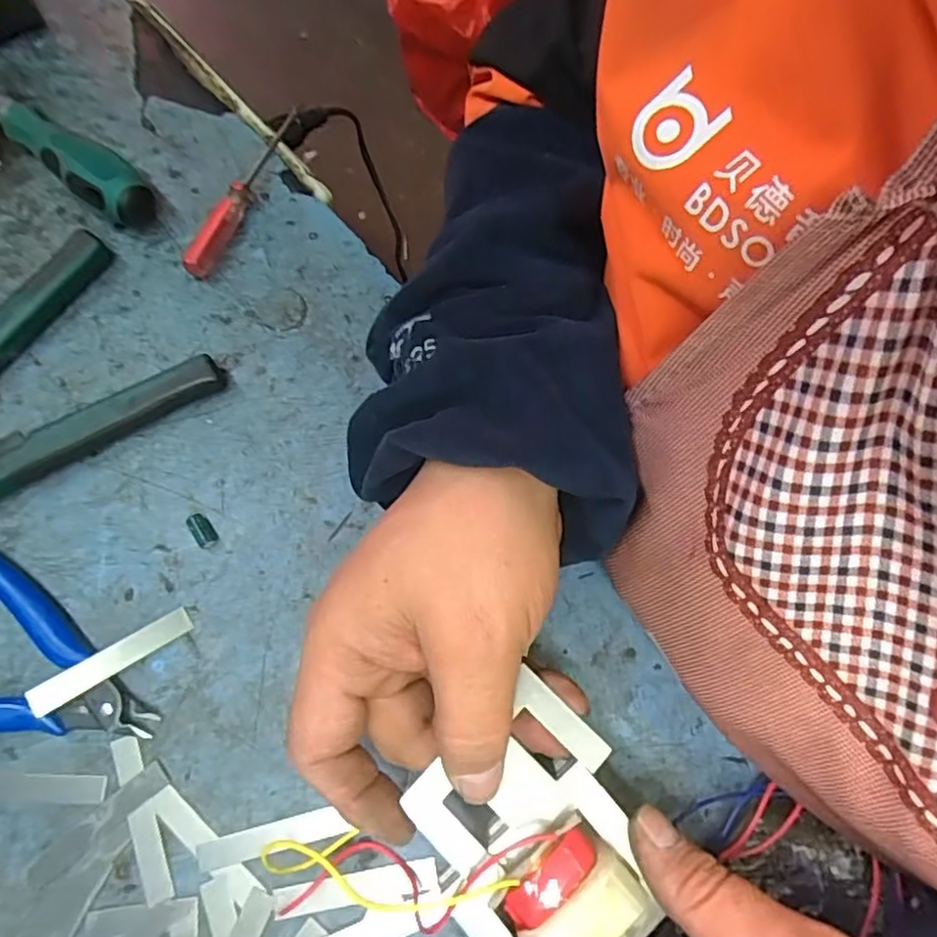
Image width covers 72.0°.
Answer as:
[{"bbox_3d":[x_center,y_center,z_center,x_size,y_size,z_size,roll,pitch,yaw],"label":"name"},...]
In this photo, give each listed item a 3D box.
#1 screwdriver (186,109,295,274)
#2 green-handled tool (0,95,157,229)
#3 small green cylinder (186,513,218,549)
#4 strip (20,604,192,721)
[{"bbox_3d":[-0.123,-0.155,0.348,0.019,0.014,0.119,18,74,5],"label":"screwdriver"},{"bbox_3d":[-0.215,-0.168,0.343,0.116,0.031,0.028,41,77,11],"label":"green-handled tool"},{"bbox_3d":[-0.125,0.029,0.301,0.009,0.006,0.017,-39,77,-11],"label":"small green cylinder"},{"bbox_3d":[-0.154,0.082,0.279,0.066,0.004,0.012,-29,75,-24],"label":"strip"}]

